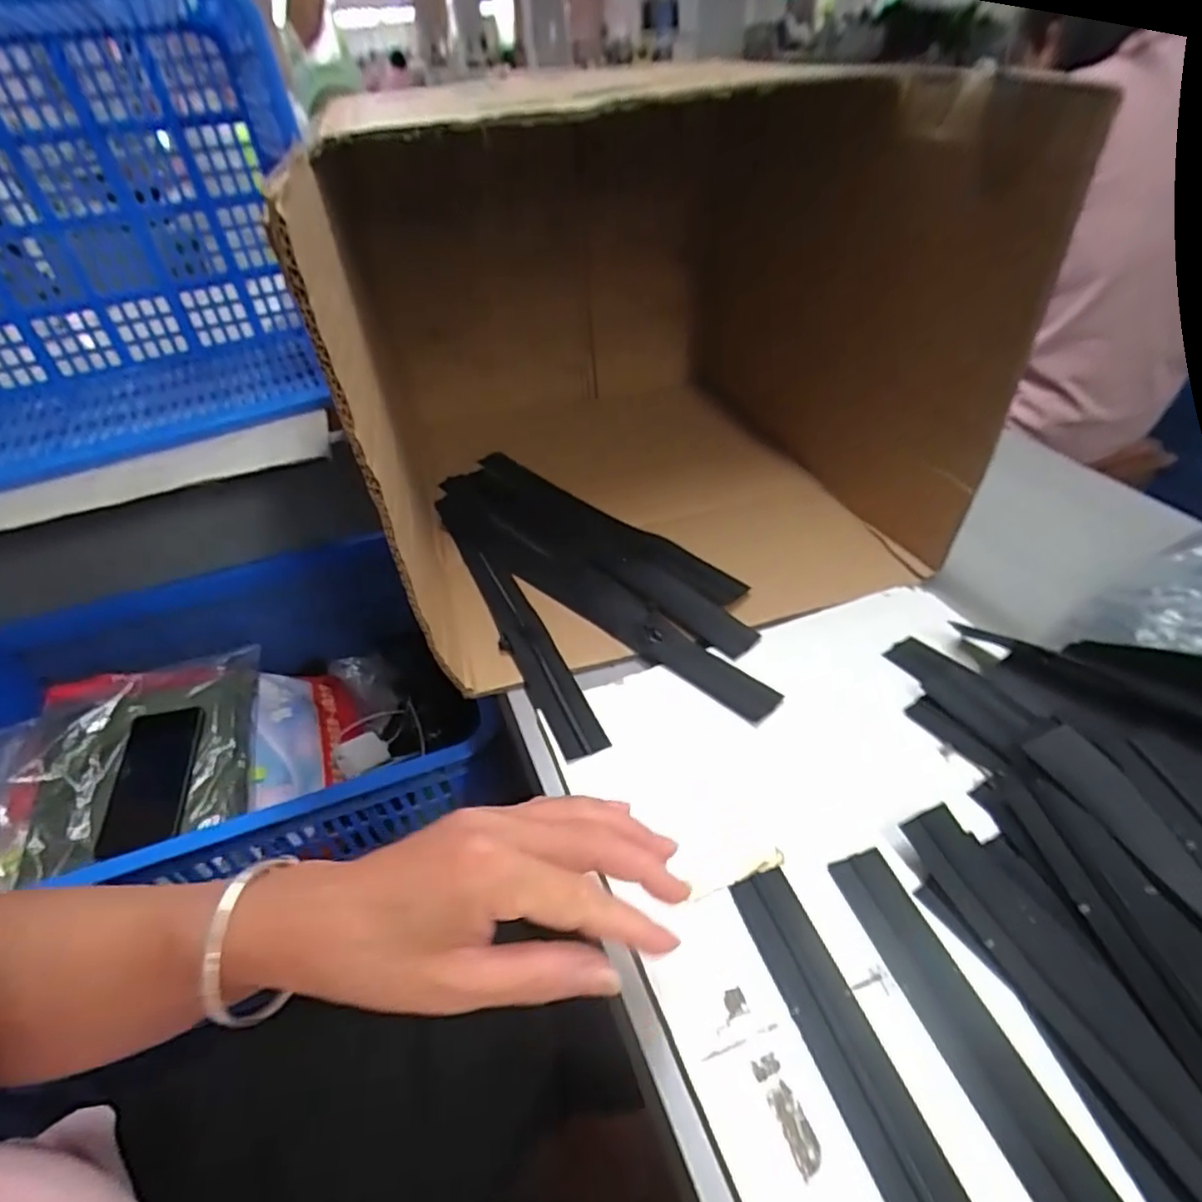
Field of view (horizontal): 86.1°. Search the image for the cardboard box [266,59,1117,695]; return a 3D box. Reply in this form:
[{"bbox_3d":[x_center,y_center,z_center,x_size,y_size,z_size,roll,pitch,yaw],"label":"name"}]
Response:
[{"bbox_3d":[0.046,-0.214,0.581,0.453,0.385,0.474,-13,42,-8],"label":"cardboard box"}]

